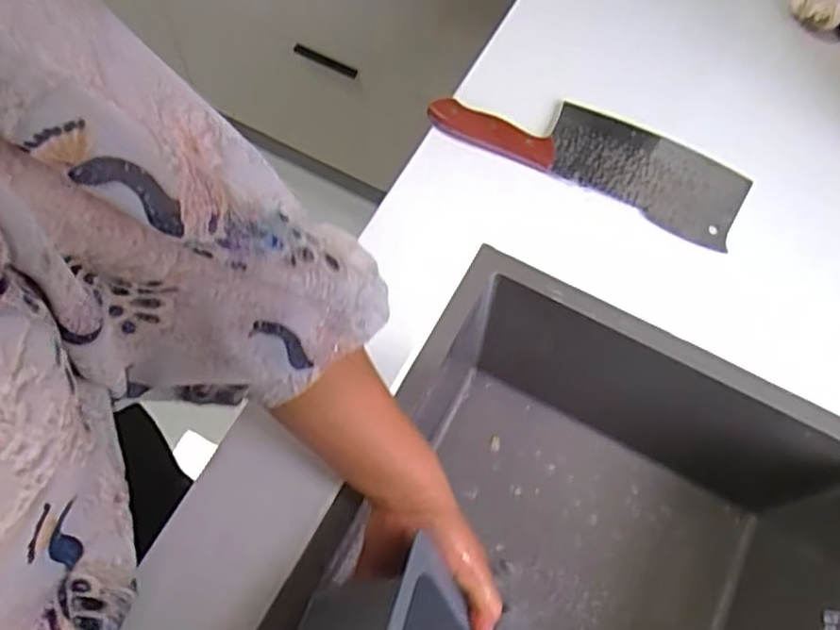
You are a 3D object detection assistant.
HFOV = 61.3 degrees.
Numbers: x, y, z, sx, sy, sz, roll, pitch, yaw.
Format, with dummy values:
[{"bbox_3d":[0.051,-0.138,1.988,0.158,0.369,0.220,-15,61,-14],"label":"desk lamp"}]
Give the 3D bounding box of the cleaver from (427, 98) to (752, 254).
[{"bbox_3d":[0.165,-0.161,0.683,0.297,0.026,0.109,24,66,8],"label":"cleaver"}]

